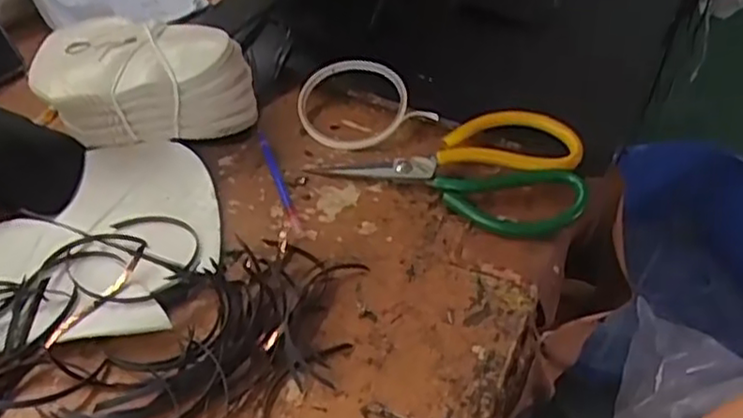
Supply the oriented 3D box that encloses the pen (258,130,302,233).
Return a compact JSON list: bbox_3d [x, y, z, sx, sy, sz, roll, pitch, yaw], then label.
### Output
[{"bbox_3d":[-0.065,-0.021,0.489,0.007,0.005,0.110,-11,45,-17],"label":"pen"}]

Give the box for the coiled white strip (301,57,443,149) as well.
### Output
[{"bbox_3d":[-0.015,-0.080,0.541,0.081,0.017,0.101,-42,68,-15],"label":"coiled white strip"}]

